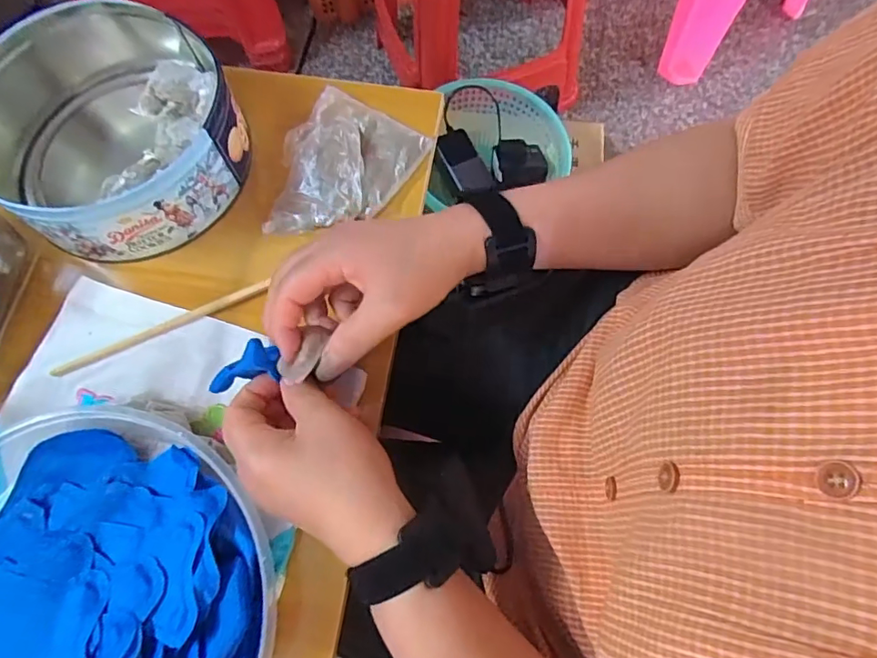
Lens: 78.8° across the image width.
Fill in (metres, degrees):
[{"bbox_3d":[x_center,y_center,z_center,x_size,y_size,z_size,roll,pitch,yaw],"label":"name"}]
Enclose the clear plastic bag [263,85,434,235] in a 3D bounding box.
[{"bbox_3d":[-0.087,-0.135,0.438,0.104,0.023,0.139,36,75,13],"label":"clear plastic bag"}]

